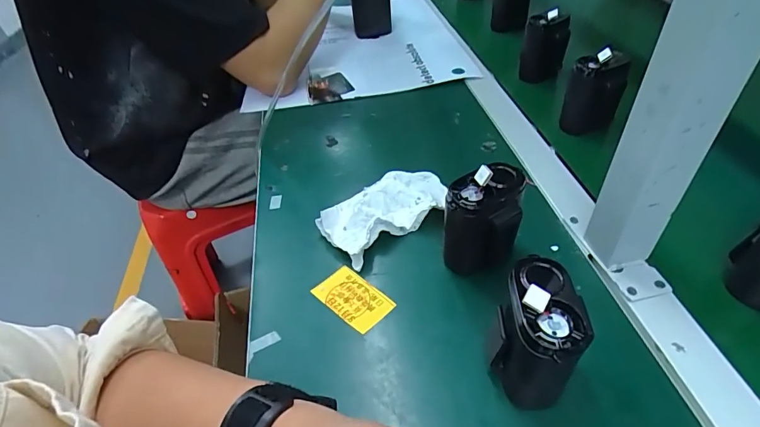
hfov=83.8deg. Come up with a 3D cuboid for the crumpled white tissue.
[{"bbox_3d":[0.005,-0.001,0.422,0.124,0.029,0.076,-28,48,-20],"label":"crumpled white tissue"}]

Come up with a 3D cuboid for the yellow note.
[{"bbox_3d":[-0.023,0.072,0.363,0.064,0.004,0.038,30,56,32],"label":"yellow note"}]

